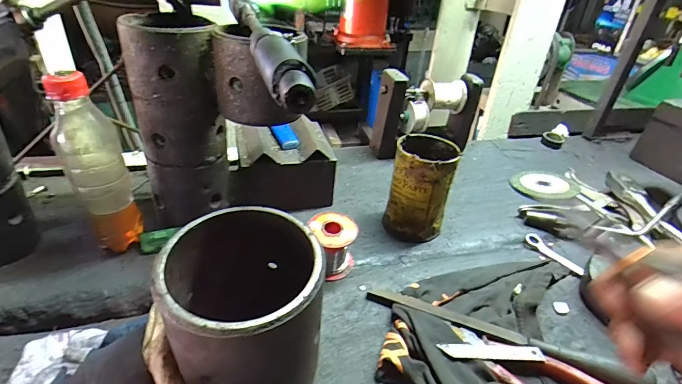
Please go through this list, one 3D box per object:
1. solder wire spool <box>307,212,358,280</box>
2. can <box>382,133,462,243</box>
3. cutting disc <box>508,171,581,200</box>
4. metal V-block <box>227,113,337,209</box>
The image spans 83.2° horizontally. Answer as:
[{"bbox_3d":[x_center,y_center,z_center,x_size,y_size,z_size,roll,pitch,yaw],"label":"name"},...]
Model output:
[{"bbox_3d":[-0.007,0.057,0.418,0.048,0.055,0.047,4,32,-2],"label":"solder wire spool"},{"bbox_3d":[0.098,-0.006,0.476,0.070,0.115,0.073,13,33,12],"label":"can"},{"bbox_3d":[0.323,-0.014,0.614,0.102,0.012,0.081,-10,37,-26],"label":"cutting disc"},{"bbox_3d":[-0.077,-0.040,0.513,0.124,0.080,0.126,-6,34,-17],"label":"metal V-block"}]

